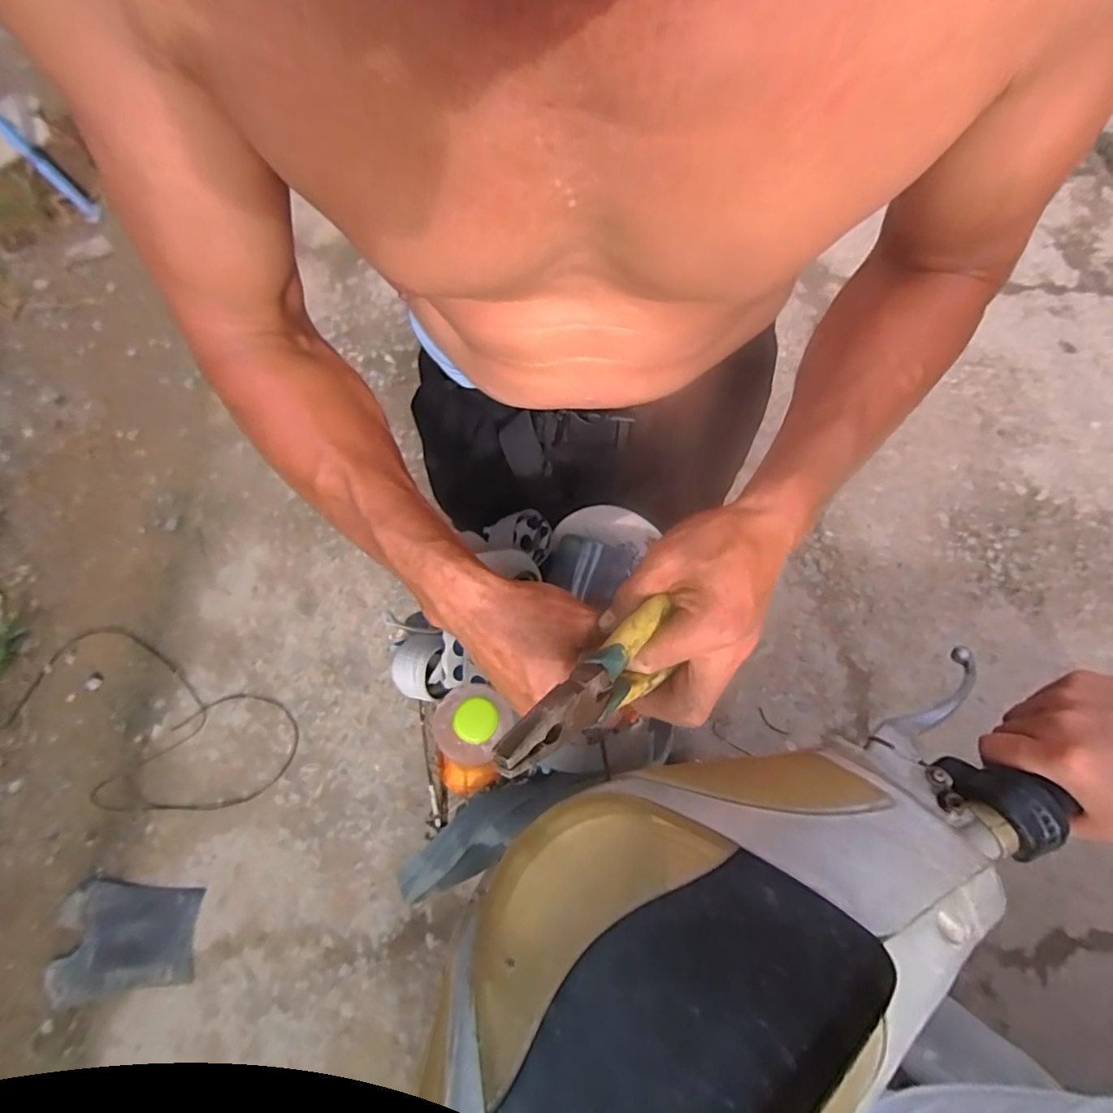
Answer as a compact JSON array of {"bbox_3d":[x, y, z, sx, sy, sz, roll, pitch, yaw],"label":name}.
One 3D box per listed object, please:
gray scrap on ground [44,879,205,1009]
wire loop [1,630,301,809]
[{"bbox_3d":[-0.889,0.783,1.126,0.279,0.021,0.200,-5,70,-2],"label":"gray scrap on ground"},{"bbox_3d":[-0.937,0.401,1.253,0.649,0.044,0.340,22,71,7],"label":"wire loop"}]

